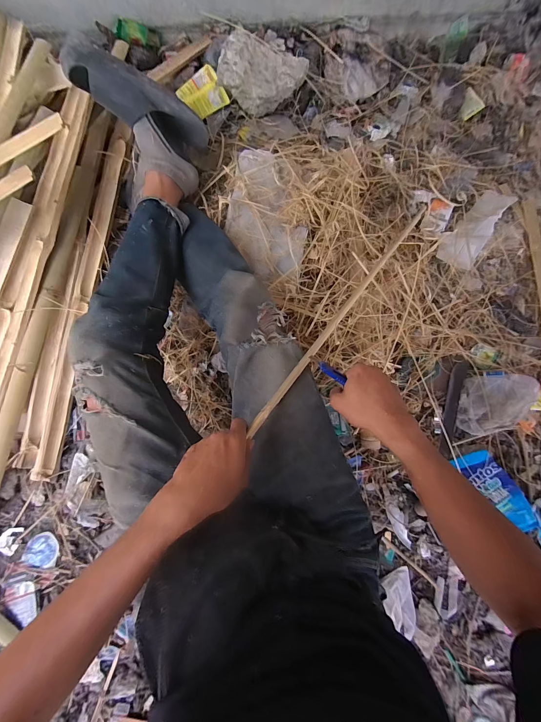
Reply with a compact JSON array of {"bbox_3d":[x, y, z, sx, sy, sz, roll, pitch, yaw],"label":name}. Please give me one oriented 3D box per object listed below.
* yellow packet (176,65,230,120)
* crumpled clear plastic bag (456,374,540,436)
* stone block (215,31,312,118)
[{"bbox_3d":[-0.196,-0.767,0.836,0.122,0.052,0.095,-34,85,-10],"label":"yellow packet"},{"bbox_3d":[0.580,0.108,0.745,0.141,0.066,0.173,16,78,-2],"label":"crumpled clear plastic bag"},{"bbox_3d":[-0.021,-0.804,0.823,0.239,0.107,0.152,7,80,-4],"label":"stone block"}]

